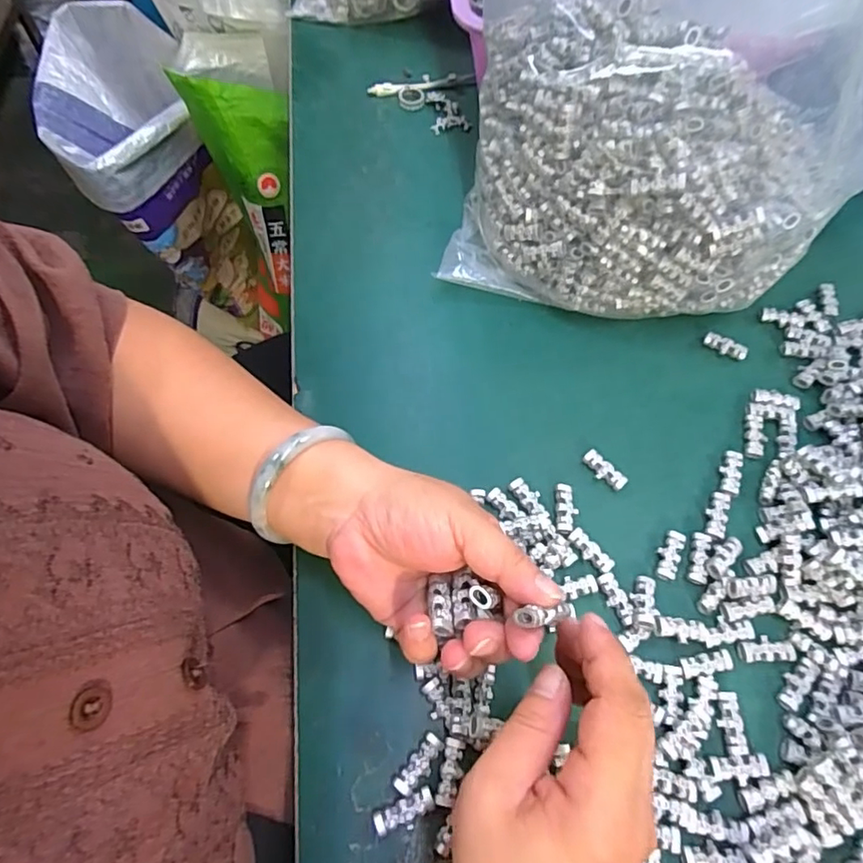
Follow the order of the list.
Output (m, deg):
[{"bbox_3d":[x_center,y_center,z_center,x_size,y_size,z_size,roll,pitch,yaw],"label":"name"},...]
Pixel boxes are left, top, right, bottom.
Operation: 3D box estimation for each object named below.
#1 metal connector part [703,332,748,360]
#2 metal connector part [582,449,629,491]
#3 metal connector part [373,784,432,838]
[{"bbox_3d":[0.213,-0.061,0.399,0.032,0.008,0.010,29,67,10],"label":"metal connector part"},{"bbox_3d":[0.110,0.025,0.352,0.011,0.010,0.030,-40,73,-19],"label":"metal connector part"},{"bbox_3d":[-0.013,0.187,0.268,0.030,0.007,0.012,-21,68,-13],"label":"metal connector part"}]

